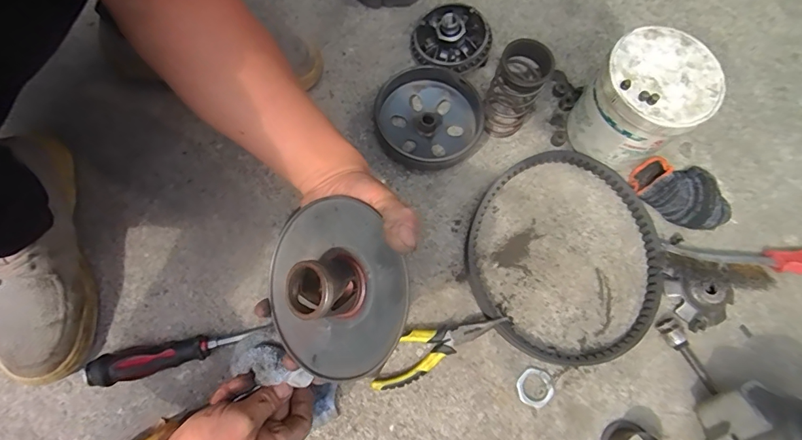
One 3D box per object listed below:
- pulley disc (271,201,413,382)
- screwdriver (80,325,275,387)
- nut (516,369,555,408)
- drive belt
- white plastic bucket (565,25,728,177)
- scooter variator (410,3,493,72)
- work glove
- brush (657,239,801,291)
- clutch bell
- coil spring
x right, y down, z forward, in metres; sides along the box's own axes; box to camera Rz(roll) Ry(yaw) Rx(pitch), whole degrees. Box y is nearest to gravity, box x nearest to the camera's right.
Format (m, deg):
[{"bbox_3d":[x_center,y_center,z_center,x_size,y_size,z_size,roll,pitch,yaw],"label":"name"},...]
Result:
[{"bbox_3d":[-0.058,0.053,0.339,0.134,0.052,0.138,-39,70,21],"label":"pulley disc"},{"bbox_3d":[-0.238,0.141,0.460,0.190,0.035,0.030,-13,72,-6],"label":"screwdriver"},{"bbox_3d":[0.145,0.181,0.472,0.040,0.004,0.038,-41,77,-14],"label":"nut"},{"bbox_3d":[0.193,0.039,0.509,0.232,0.024,0.240,1,71,-2],"label":"drive belt"},{"bbox_3d":[0.275,-0.131,0.516,0.111,0.129,0.111,1,71,-2],"label":"white plastic bucket"},{"bbox_3d":[0.068,-0.244,0.583,0.103,0.044,0.101,9,71,1],"label":"scooter variator"},{"bbox_3d":[0.340,-0.035,0.532,0.111,0.039,0.070,39,74,11],"label":"work glove"},{"bbox_3d":[0.415,0.054,0.508,0.223,0.043,0.057,2,71,-1],"label":"brush"},{"bbox_3d":[0.031,-0.126,0.558,0.141,0.041,0.129,24,72,6],"label":"clutch bell"},{"bbox_3d":[0.134,-0.152,0.522,0.055,0.112,0.052,28,72,7],"label":"coil spring"}]

